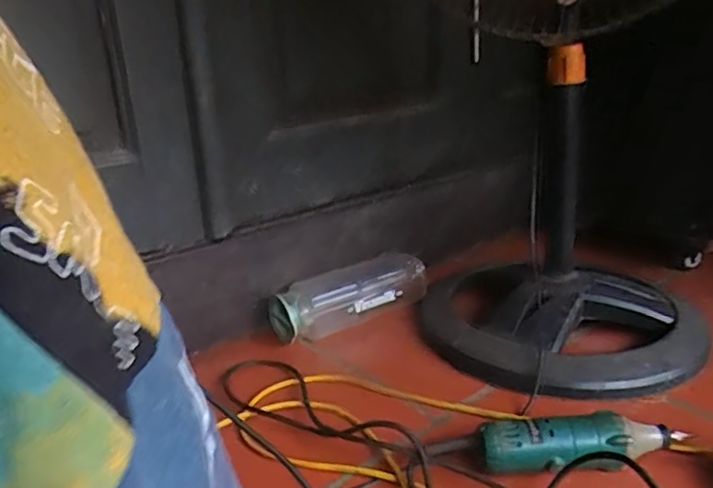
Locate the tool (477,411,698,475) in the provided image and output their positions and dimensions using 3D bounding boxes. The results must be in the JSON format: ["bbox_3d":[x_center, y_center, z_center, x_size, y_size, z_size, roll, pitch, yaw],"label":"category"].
[{"bbox_3d":[0.233,0.209,0.625,0.212,0.055,0.055,-3,19,-3],"label":"tool"}]

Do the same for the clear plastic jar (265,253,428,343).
[{"bbox_3d":[-0.012,0.088,0.950,0.260,0.083,0.080,-16,23,-36],"label":"clear plastic jar"}]

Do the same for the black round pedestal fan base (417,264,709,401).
[{"bbox_3d":[0.281,0.102,0.889,0.383,0.078,0.318,8,21,27],"label":"black round pedestal fan base"}]

